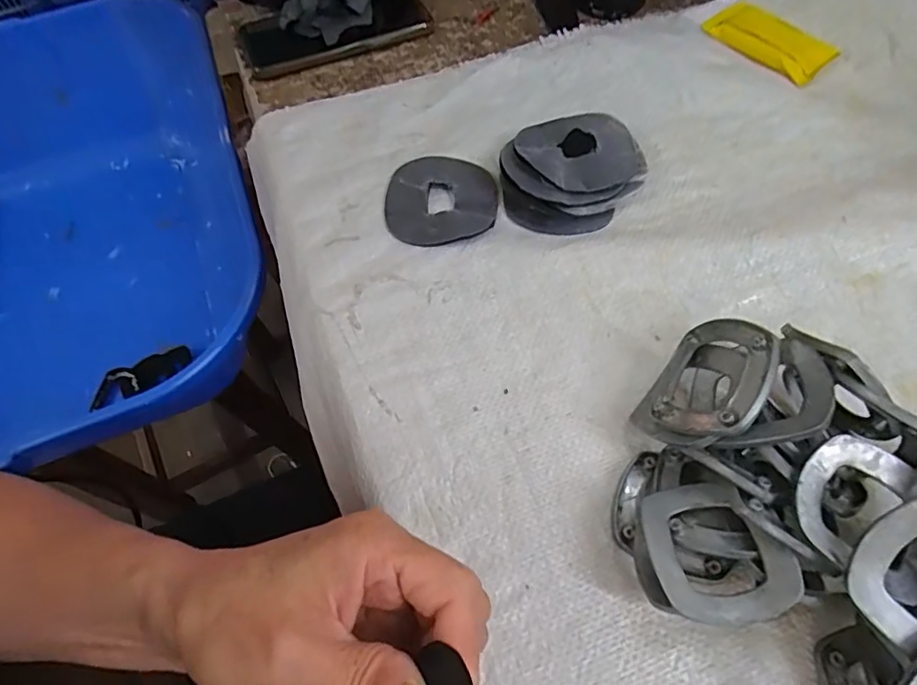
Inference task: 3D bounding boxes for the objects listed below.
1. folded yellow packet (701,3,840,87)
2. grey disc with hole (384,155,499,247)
[{"bbox_3d":[0.249,-0.245,0.457,0.047,0.012,0.100,-28,62,-13],"label":"folded yellow packet"},{"bbox_3d":[-0.012,-0.100,0.389,0.075,0.007,0.082,-2,59,3],"label":"grey disc with hole"}]

